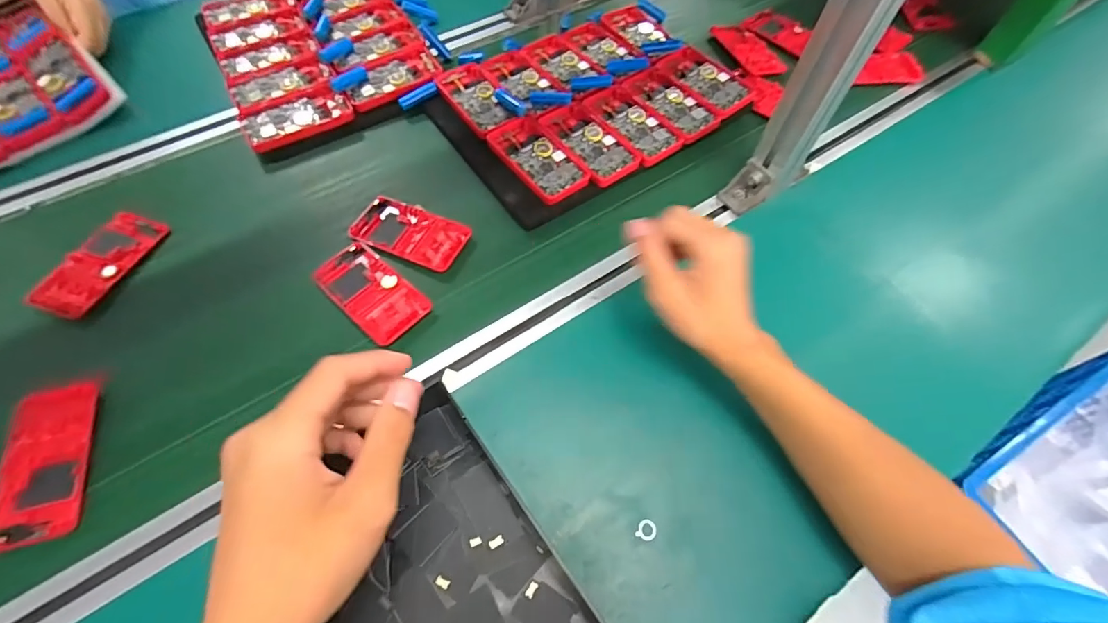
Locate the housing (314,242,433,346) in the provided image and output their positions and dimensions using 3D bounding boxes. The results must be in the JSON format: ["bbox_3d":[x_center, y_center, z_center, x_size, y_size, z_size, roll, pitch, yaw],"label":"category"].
[{"bbox_3d":[-0.182,-0.022,0.470,0.122,0.007,0.062,39,68,17],"label":"housing"}]

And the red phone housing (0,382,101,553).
[{"bbox_3d":[-0.412,0.120,0.388,0.061,0.010,0.129,-14,61,-13],"label":"red phone housing"}]

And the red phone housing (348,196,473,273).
[{"bbox_3d":[-0.154,-0.084,0.506,0.121,0.009,0.063,22,64,10],"label":"red phone housing"}]

